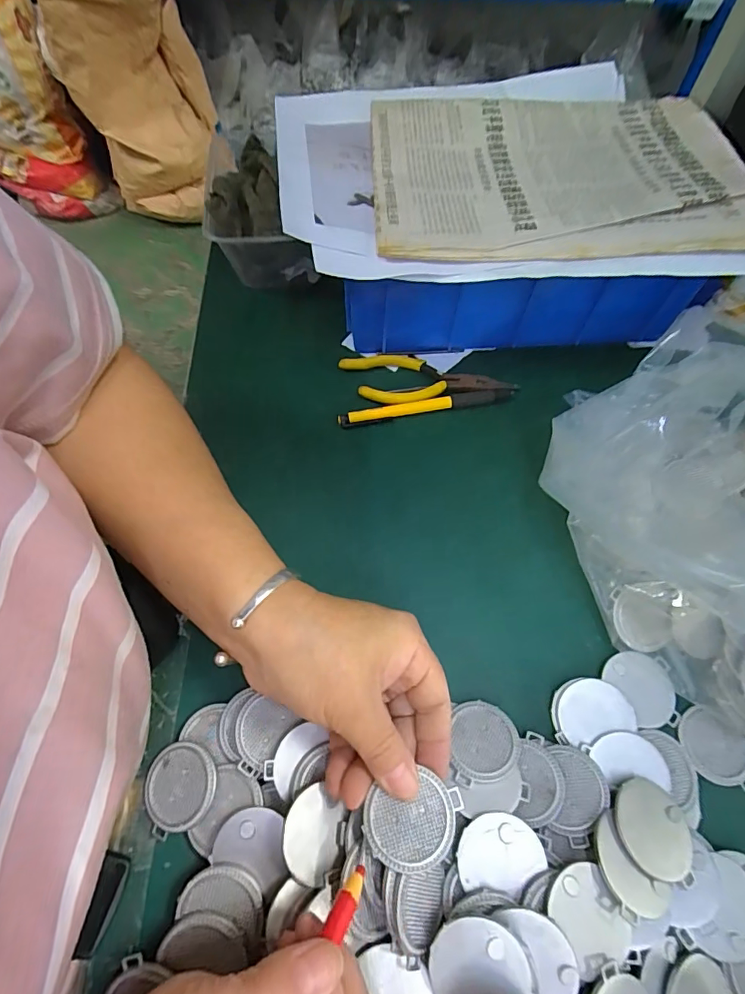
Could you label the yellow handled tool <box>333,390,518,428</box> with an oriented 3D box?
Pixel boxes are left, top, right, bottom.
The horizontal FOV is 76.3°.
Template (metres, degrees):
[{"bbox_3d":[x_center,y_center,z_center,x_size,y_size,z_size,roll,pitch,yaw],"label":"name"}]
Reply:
[{"bbox_3d":[0.043,-0.070,0.371,0.140,0.006,0.012,-10,62,-7],"label":"yellow handled tool"}]

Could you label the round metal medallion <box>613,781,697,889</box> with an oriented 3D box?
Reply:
[{"bbox_3d":[0.138,0.161,0.231,0.040,0.006,0.038,1,61,-2],"label":"round metal medallion"}]

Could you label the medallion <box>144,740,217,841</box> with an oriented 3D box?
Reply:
[{"bbox_3d":[-0.100,0.150,0.247,0.039,0.004,0.038,-6,64,12],"label":"medallion"}]

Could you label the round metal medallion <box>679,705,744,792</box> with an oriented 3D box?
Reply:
[{"bbox_3d":[0.195,0.141,0.268,0.039,0.004,0.037,1,61,-2],"label":"round metal medallion"}]

